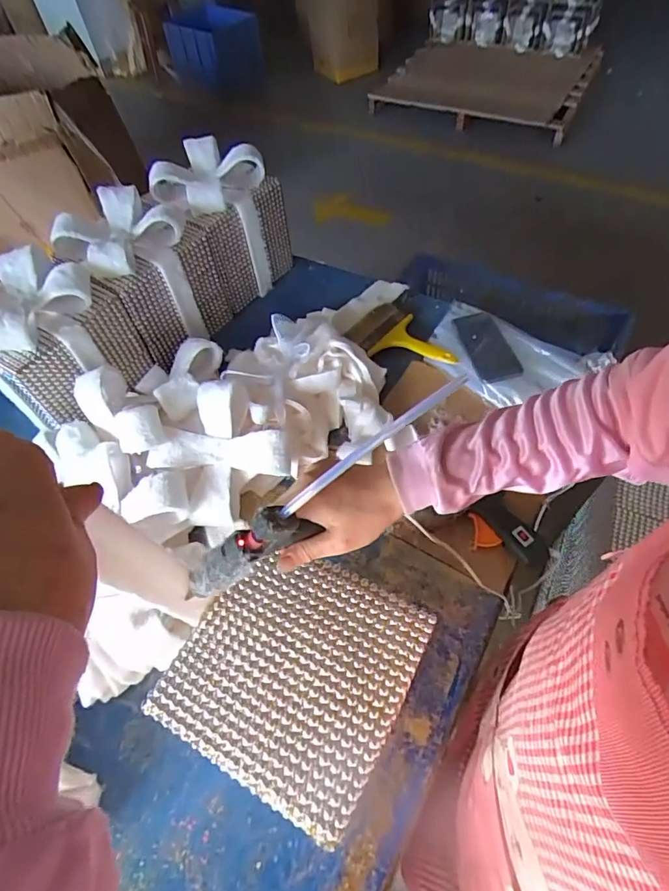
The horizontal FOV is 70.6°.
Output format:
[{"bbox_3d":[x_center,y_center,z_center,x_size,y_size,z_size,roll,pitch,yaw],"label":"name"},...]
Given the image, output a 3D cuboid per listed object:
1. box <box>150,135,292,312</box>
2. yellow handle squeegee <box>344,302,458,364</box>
[{"bbox_3d":[-0.235,-0.447,0.966,0.198,0.244,0.224,38,67,26],"label":"box"},{"bbox_3d":[0.127,-0.196,0.890,0.129,0.022,0.220,-38,61,-19],"label":"yellow handle squeegee"}]

